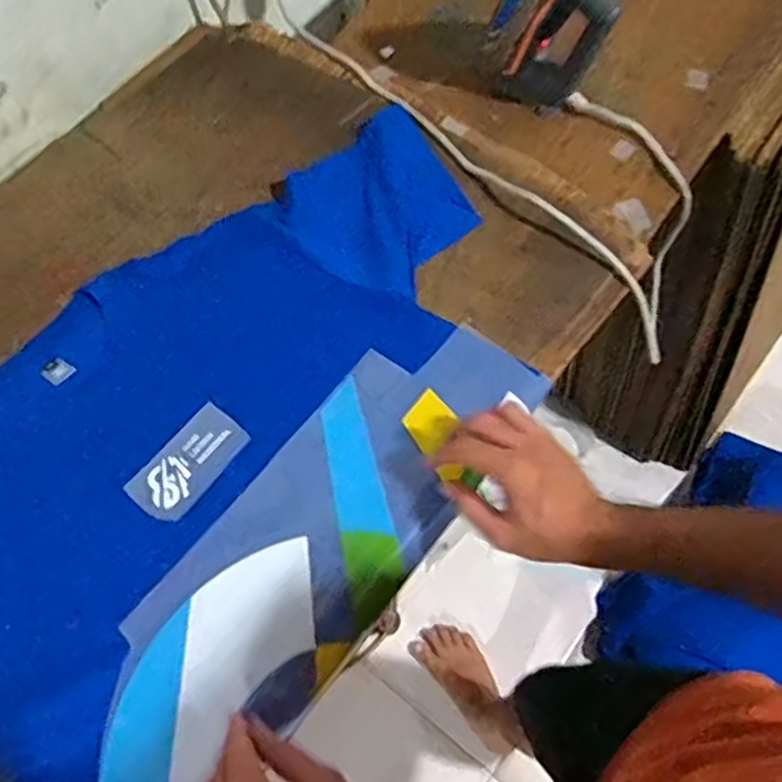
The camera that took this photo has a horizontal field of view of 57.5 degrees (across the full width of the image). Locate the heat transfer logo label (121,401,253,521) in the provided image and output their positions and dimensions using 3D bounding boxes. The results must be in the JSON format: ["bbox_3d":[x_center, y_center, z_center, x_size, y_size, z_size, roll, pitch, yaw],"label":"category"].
[{"bbox_3d":[-0.181,0.063,0.636,0.060,0.005,0.106,33,72,17],"label":"heat transfer logo label"}]

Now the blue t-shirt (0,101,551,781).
[{"bbox_3d":[-0.175,0.058,0.638,0.414,0.038,0.789,34,72,17],"label":"blue t-shirt"}]

